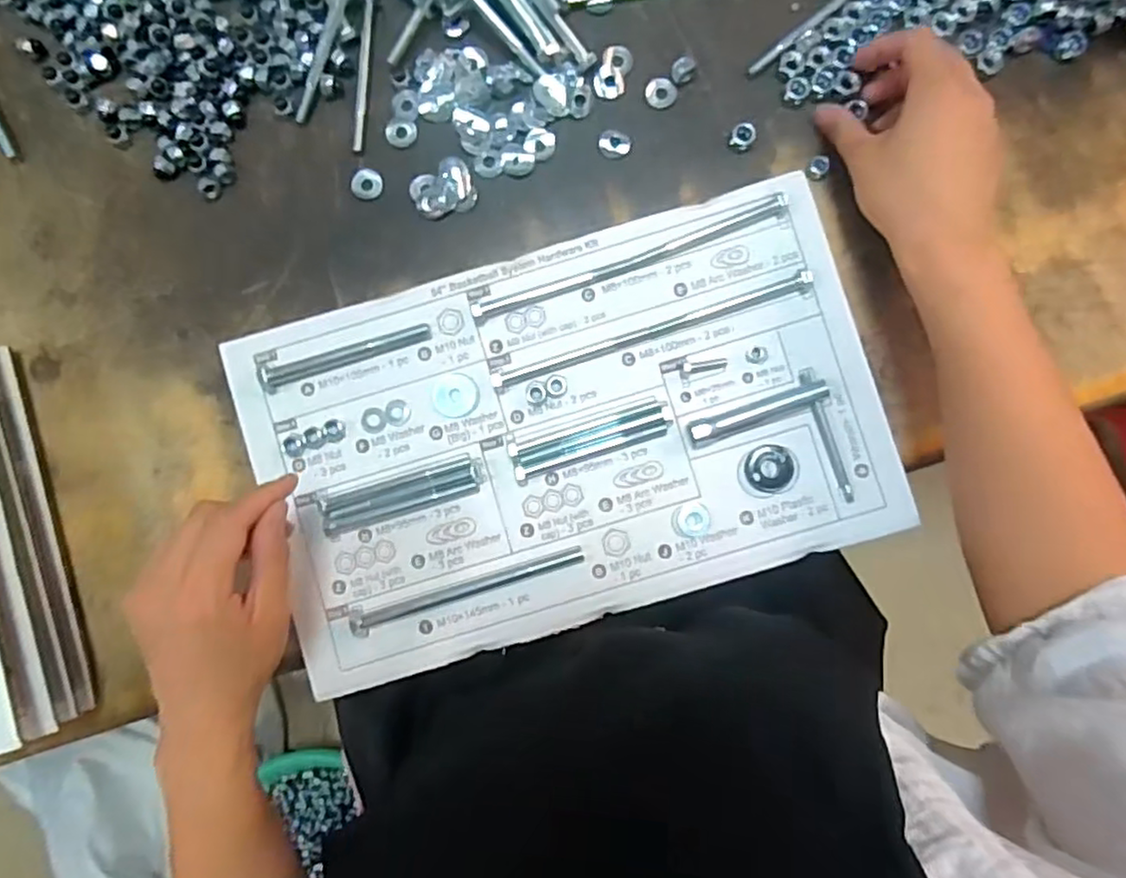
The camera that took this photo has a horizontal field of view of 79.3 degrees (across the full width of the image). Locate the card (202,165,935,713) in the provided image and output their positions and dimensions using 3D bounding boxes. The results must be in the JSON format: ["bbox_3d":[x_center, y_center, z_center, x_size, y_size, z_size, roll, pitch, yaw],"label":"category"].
[{"bbox_3d":[0.006,-0.005,0.437,0.389,0.011,0.235,-16,88,1],"label":"card"}]

